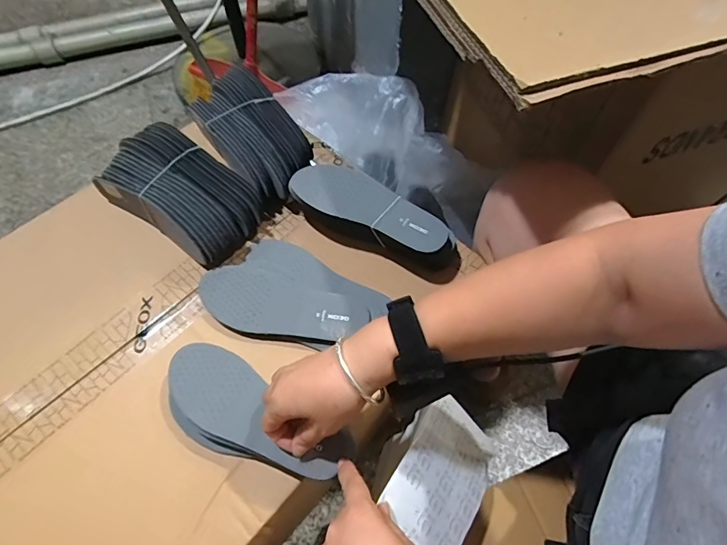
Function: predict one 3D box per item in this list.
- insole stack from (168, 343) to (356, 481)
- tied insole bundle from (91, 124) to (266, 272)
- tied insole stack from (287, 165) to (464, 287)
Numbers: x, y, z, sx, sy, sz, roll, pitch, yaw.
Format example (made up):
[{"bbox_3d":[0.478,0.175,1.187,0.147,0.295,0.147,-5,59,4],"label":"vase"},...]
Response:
[{"bbox_3d":[-0.108,0.142,0.408,0.193,0.030,0.078,28,64,14],"label":"insole stack"},{"bbox_3d":[-0.224,-0.098,0.520,0.209,0.073,0.107,29,64,16],"label":"tied insole bundle"},{"bbox_3d":[0.017,-0.066,0.505,0.212,0.053,0.073,25,63,14],"label":"tied insole stack"}]

